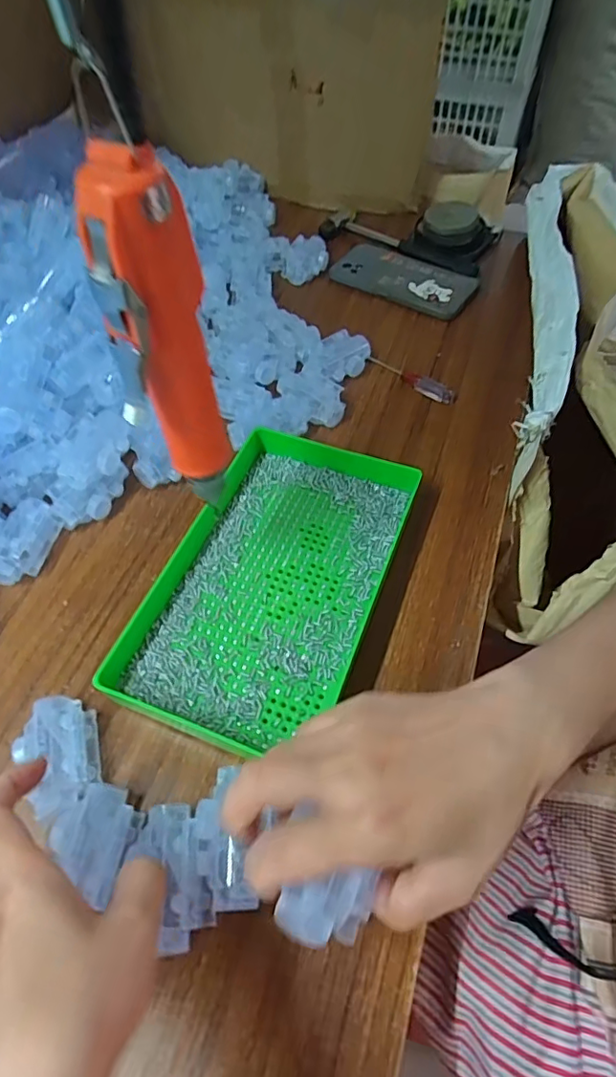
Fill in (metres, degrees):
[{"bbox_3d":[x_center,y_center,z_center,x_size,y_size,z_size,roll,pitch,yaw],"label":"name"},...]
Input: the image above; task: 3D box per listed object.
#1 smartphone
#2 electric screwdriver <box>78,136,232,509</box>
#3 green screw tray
[{"bbox_3d":[0.114,-0.310,0.644,0.168,0.014,0.078,31,70,21],"label":"smartphone"},{"bbox_3d":[-0.069,-0.087,0.267,0.046,0.169,0.037,-14,57,-8],"label":"electric screwdriver"},{"bbox_3d":[-0.028,0.026,0.398,0.153,0.029,0.237,18,58,13],"label":"green screw tray"}]

